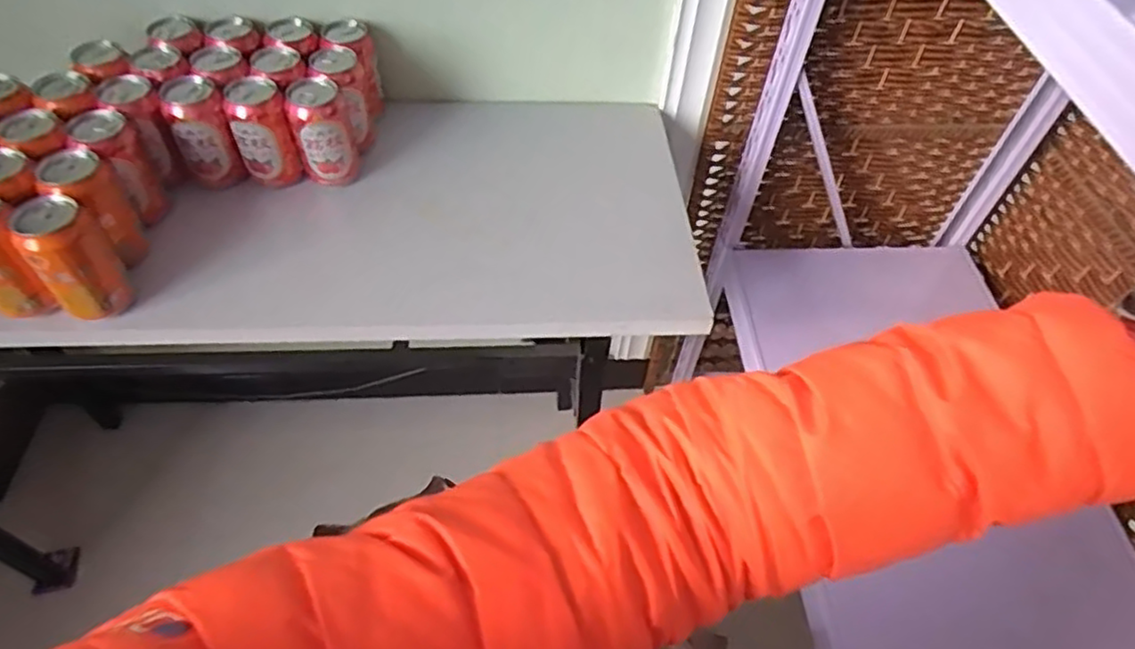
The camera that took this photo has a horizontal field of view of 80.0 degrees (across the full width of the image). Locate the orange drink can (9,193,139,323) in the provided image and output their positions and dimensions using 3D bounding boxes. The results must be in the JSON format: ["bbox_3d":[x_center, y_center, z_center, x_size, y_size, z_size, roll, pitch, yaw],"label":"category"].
[{"bbox_3d":[-0.471,-0.058,0.651,0.062,0.128,0.062,2,52,-2],"label":"orange drink can"}]

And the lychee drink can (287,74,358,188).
[{"bbox_3d":[-0.288,-0.225,0.796,0.065,0.115,0.065,-13,50,-13],"label":"lychee drink can"}]

